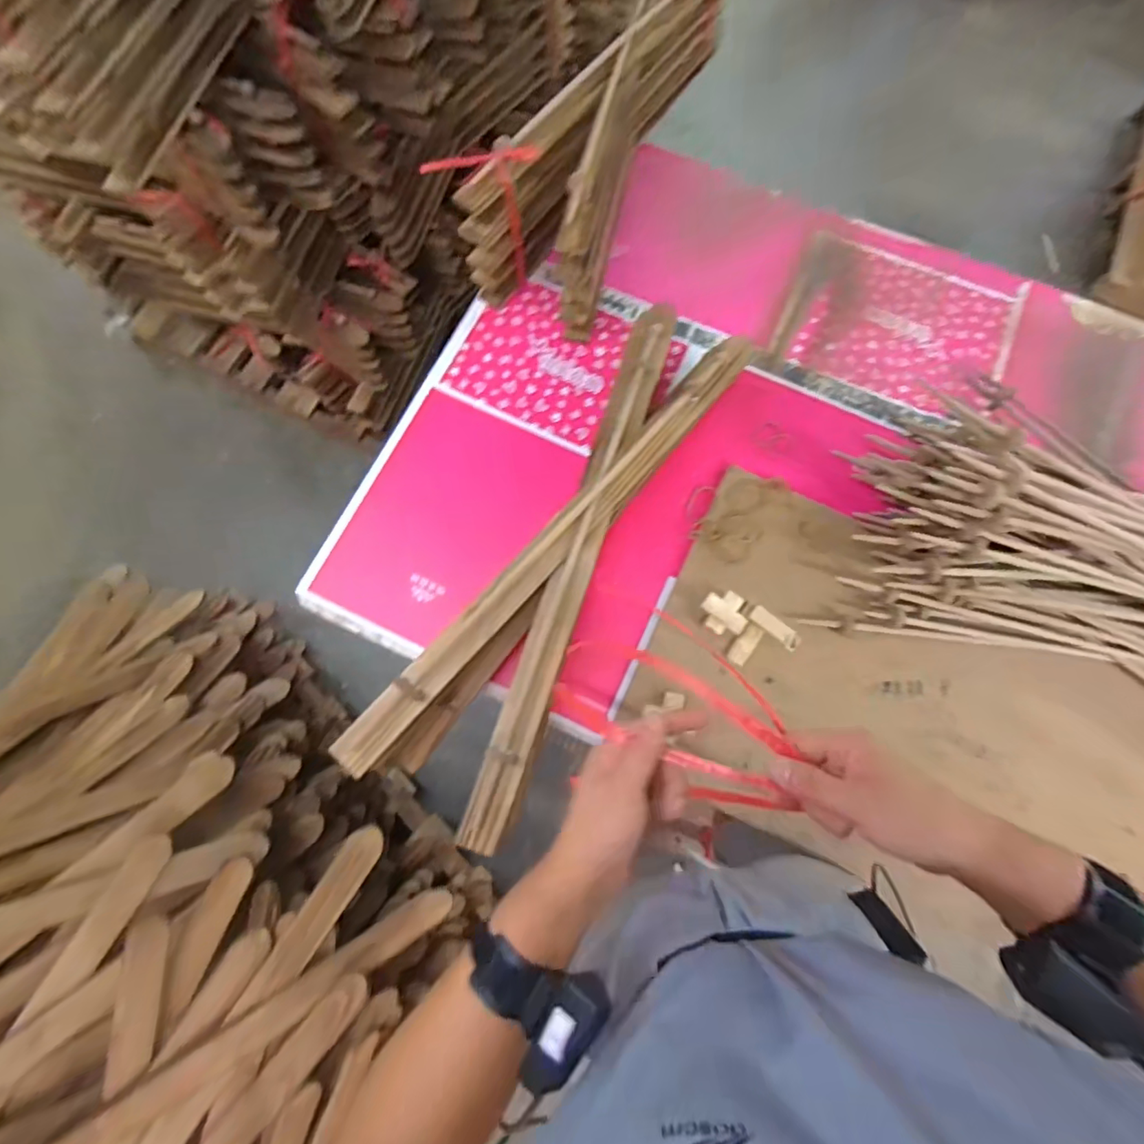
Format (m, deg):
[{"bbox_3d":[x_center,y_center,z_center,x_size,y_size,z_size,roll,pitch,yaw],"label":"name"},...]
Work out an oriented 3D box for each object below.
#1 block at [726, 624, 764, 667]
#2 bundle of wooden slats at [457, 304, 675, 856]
[{"bbox_3d":[0.261,0.108,0.796,0.029,0.017,0.068,38,78,8],"label":"block"},{"bbox_3d":[0.013,-0.031,0.687,0.059,0.046,0.738,18,76,4],"label":"bundle of wooden slats"}]

